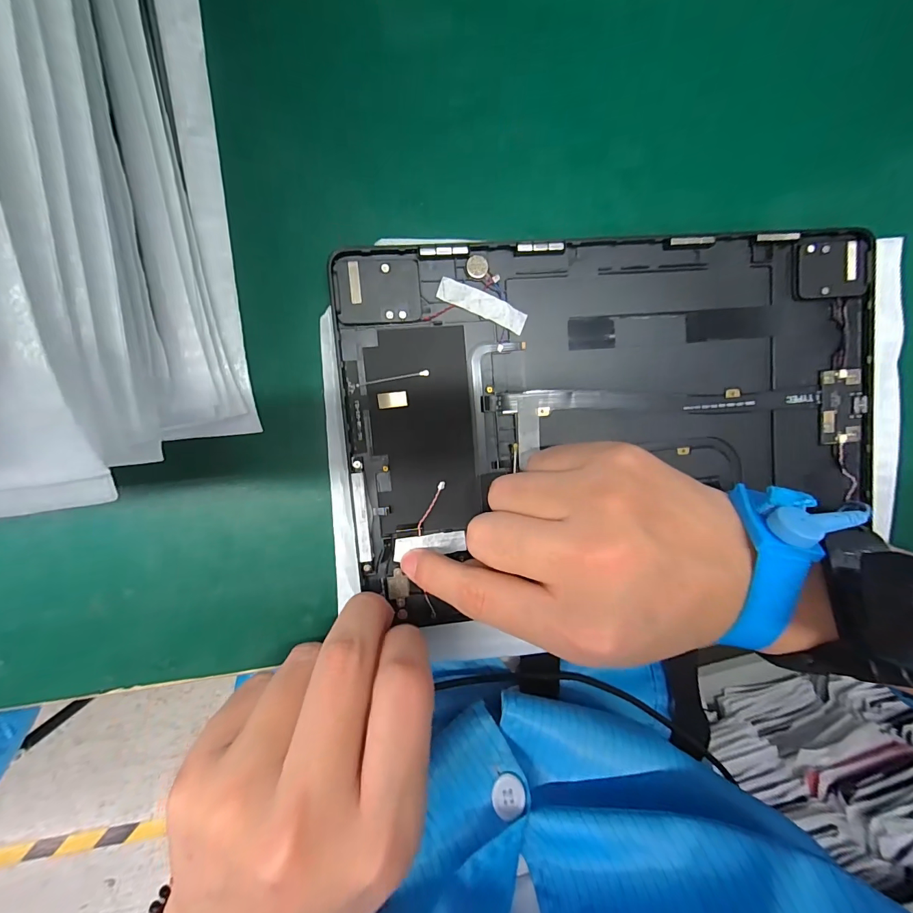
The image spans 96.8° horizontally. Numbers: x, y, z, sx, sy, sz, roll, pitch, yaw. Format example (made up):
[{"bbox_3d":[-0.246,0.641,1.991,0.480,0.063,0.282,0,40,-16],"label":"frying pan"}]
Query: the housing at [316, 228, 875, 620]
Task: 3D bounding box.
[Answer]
[{"bbox_3d":[0.077,-0.024,0.190,0.251,0.011,0.155,-8,94,-5],"label":"housing"}]

